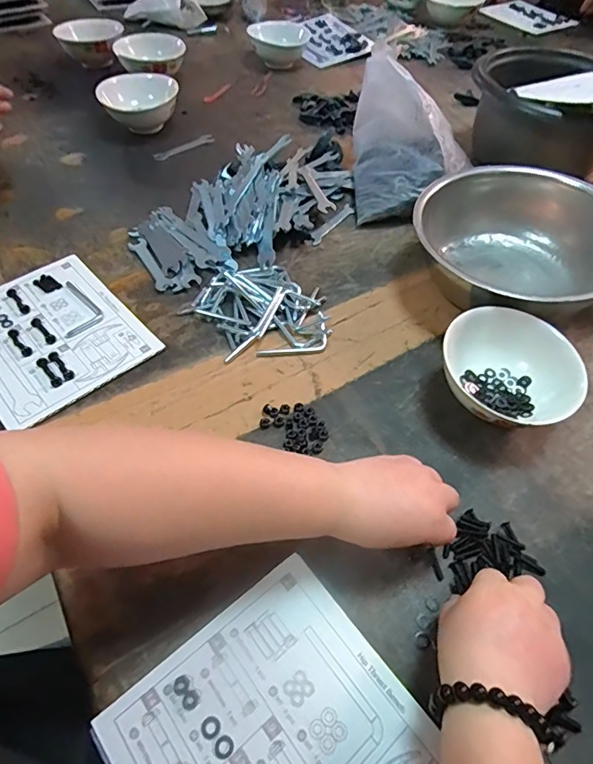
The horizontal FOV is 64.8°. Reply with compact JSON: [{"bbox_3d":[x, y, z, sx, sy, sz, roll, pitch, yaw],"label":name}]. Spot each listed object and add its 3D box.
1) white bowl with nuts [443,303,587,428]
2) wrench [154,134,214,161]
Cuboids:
[{"bbox_3d":[0.203,-0.004,0.462,0.123,0.071,0.121,2,53,-2],"label":"white bowl with nuts"},{"bbox_3d":[-0.191,-0.400,0.798,0.115,0.010,0.022,-36,63,-26],"label":"wrench"}]

